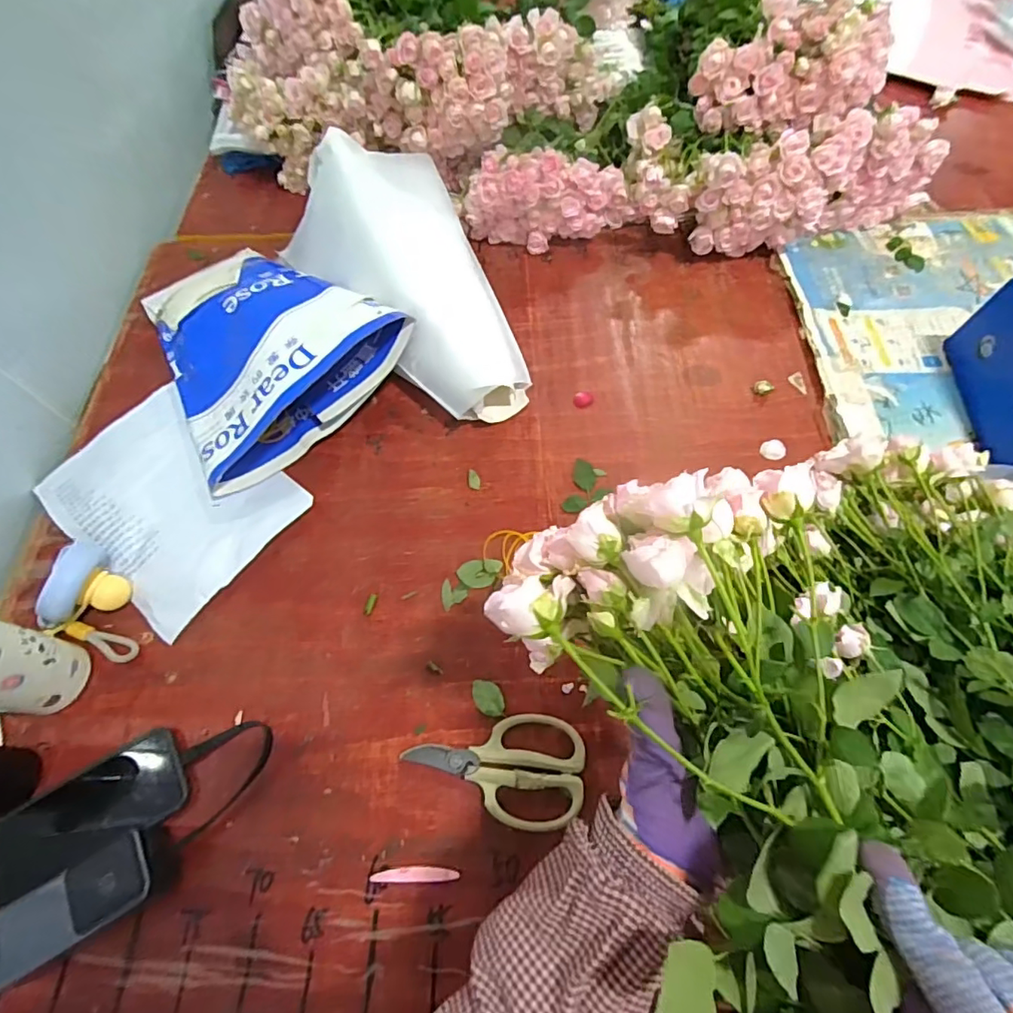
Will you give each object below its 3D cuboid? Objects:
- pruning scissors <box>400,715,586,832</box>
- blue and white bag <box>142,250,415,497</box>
[{"bbox_3d":[-0.011,0.234,0.483,0.157,0.014,0.089,0,63,3],"label":"pruning scissors"},{"bbox_3d":[-0.316,-0.214,0.683,0.269,0.091,0.321,-38,67,-15],"label":"blue and white bag"}]

